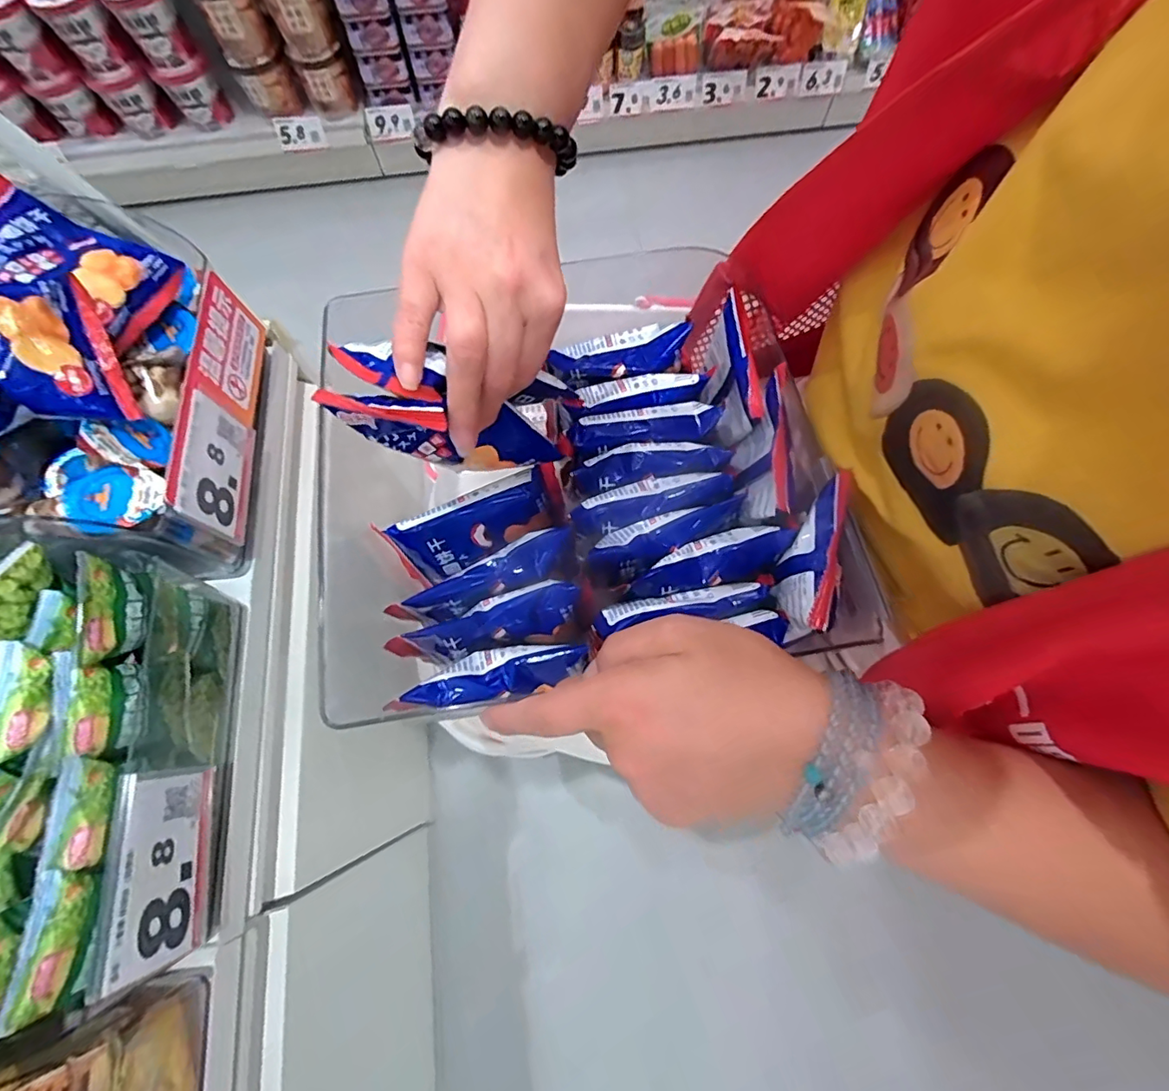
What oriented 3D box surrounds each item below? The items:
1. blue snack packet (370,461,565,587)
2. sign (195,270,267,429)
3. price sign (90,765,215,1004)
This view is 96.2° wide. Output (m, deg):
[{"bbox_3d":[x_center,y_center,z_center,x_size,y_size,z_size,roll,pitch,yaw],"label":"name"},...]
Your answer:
[{"bbox_3d":[-0.066,-0.015,0.331,0.107,0.050,0.022,-23,41,-5],"label":"blue snack packet"},{"bbox_3d":[-0.270,-0.147,0.401,0.006,0.062,0.099,-6,70,6],"label":"sign"},{"bbox_3d":[-0.231,0.175,0.287,0.012,0.062,0.095,-10,71,-3],"label":"price sign"}]

